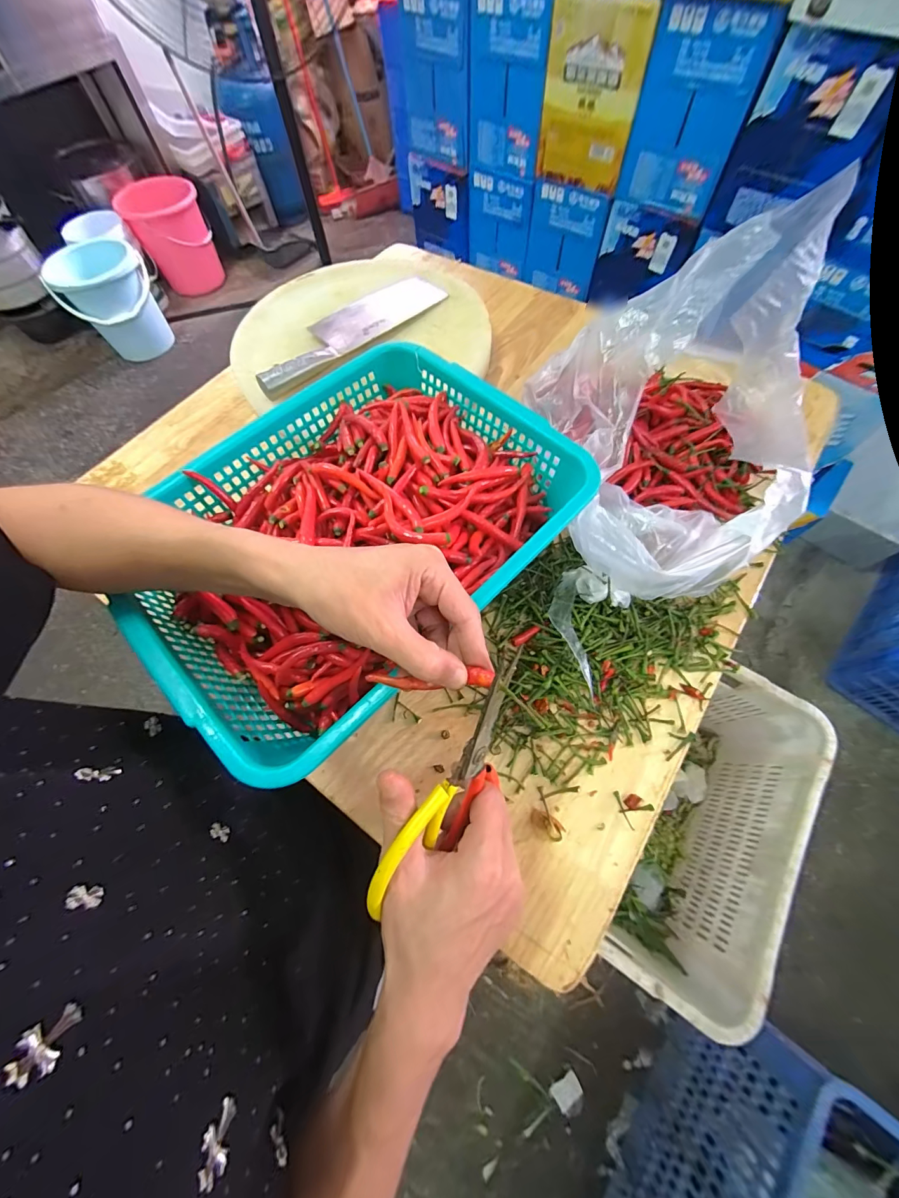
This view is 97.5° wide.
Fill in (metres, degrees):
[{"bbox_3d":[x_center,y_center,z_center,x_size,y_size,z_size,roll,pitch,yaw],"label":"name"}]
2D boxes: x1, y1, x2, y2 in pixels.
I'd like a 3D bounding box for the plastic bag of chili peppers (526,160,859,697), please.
[{"bbox_3d":[0.232,-0.154,0.372,0.263,0.182,0.334,-4,65,0],"label":"plastic bag of chili peppers"}]

